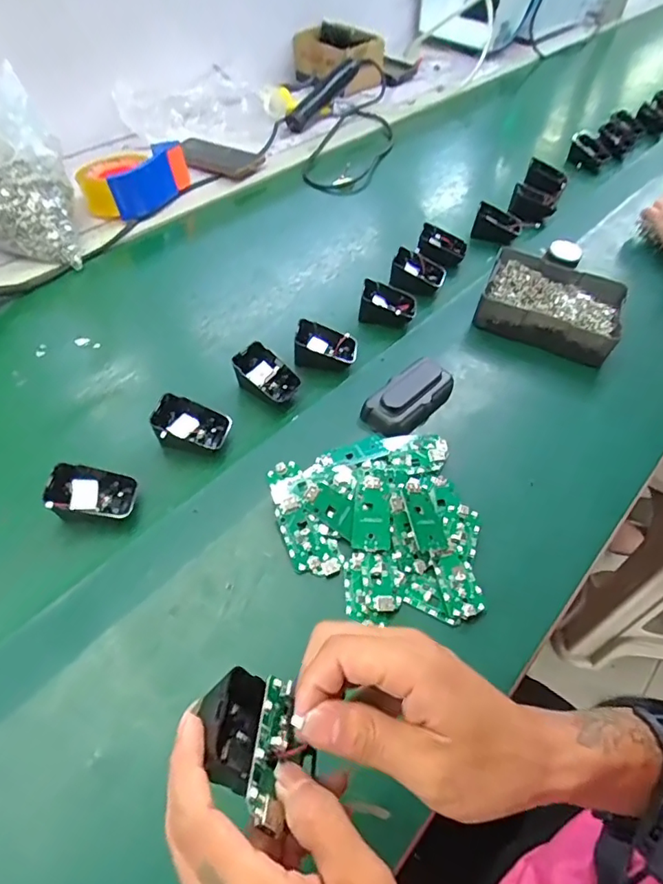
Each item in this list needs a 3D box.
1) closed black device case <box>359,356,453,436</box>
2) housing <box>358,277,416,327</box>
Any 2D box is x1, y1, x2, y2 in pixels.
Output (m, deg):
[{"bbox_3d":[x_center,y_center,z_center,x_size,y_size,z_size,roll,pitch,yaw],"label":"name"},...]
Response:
[{"bbox_3d":[0.081,-0.046,0.543,0.054,0.033,0.104,37,60,24],"label":"closed black device case"},{"bbox_3d":[0.068,-0.166,0.630,0.064,0.037,0.048,10,53,6],"label":"housing"}]

